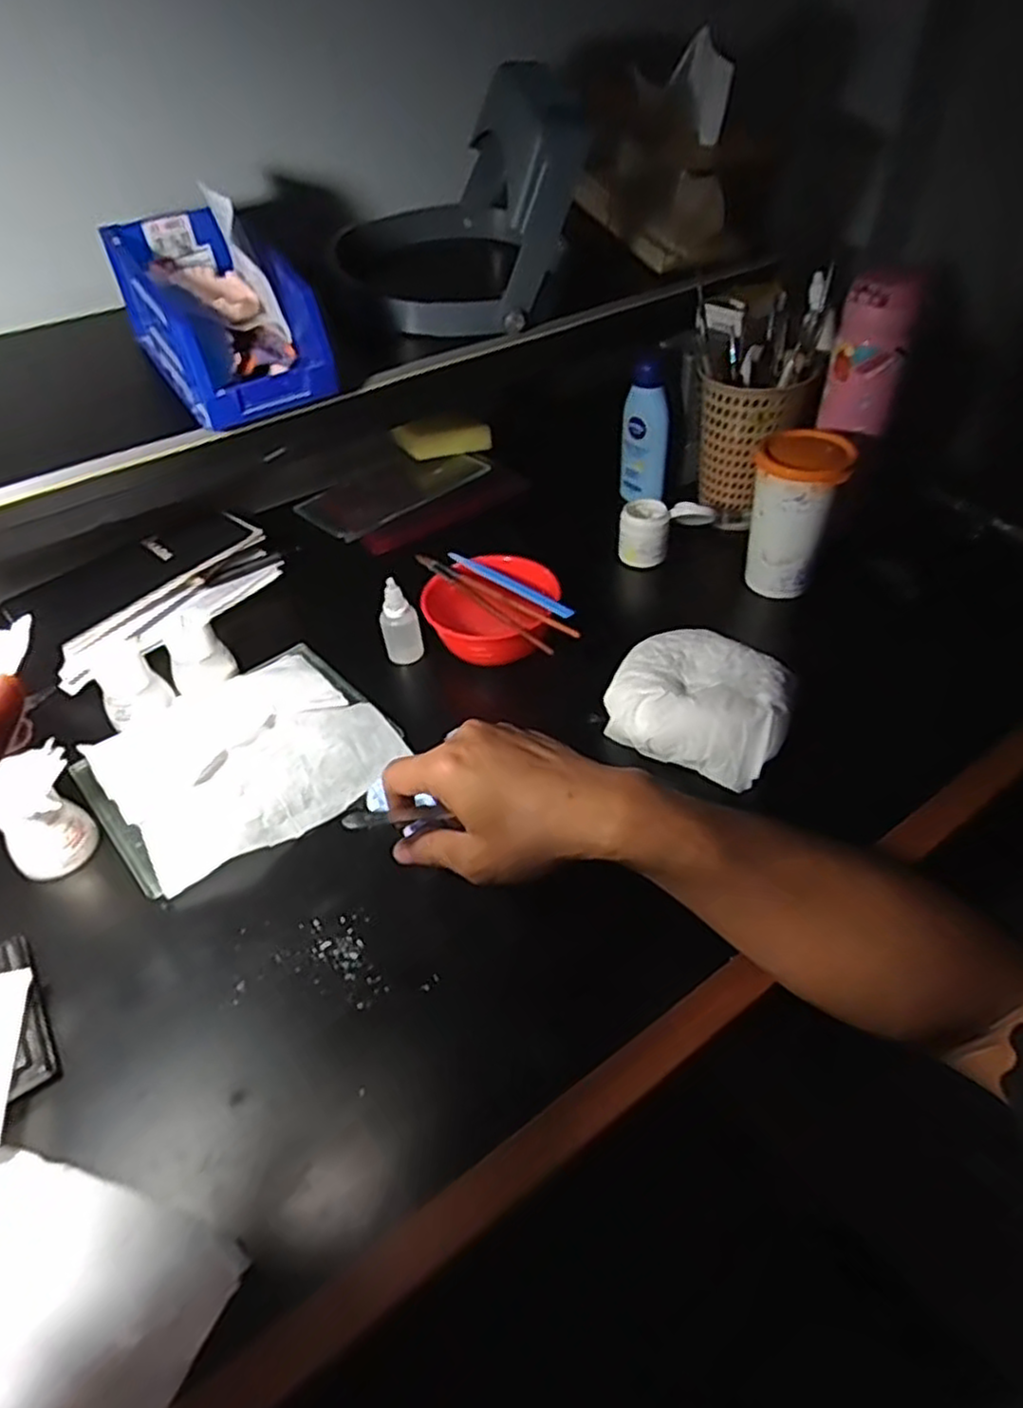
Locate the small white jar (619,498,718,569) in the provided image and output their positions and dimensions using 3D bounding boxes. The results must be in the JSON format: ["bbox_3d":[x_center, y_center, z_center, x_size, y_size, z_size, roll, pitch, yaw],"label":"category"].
[{"bbox_3d":[0.143,-0.160,0.686,0.083,0.053,0.039,7,46,11],"label":"small white jar"}]

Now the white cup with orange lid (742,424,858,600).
[{"bbox_3d":[0.238,-0.159,0.628,0.073,0.125,0.076,14,48,17],"label":"white cup with orange lid"}]

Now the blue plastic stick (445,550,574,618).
[{"bbox_3d":[-0.003,-0.101,0.607,0.135,0.006,0.012,32,55,30],"label":"blue plastic stick"}]

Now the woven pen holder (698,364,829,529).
[{"bbox_3d":[0.229,-0.245,0.704,0.086,0.134,0.082,-30,51,-24],"label":"woven pen holder"}]

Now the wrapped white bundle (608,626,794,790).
[{"bbox_3d":[0.139,-0.008,0.538,0.125,0.039,0.113,21,50,23],"label":"wrapped white bundle"}]

